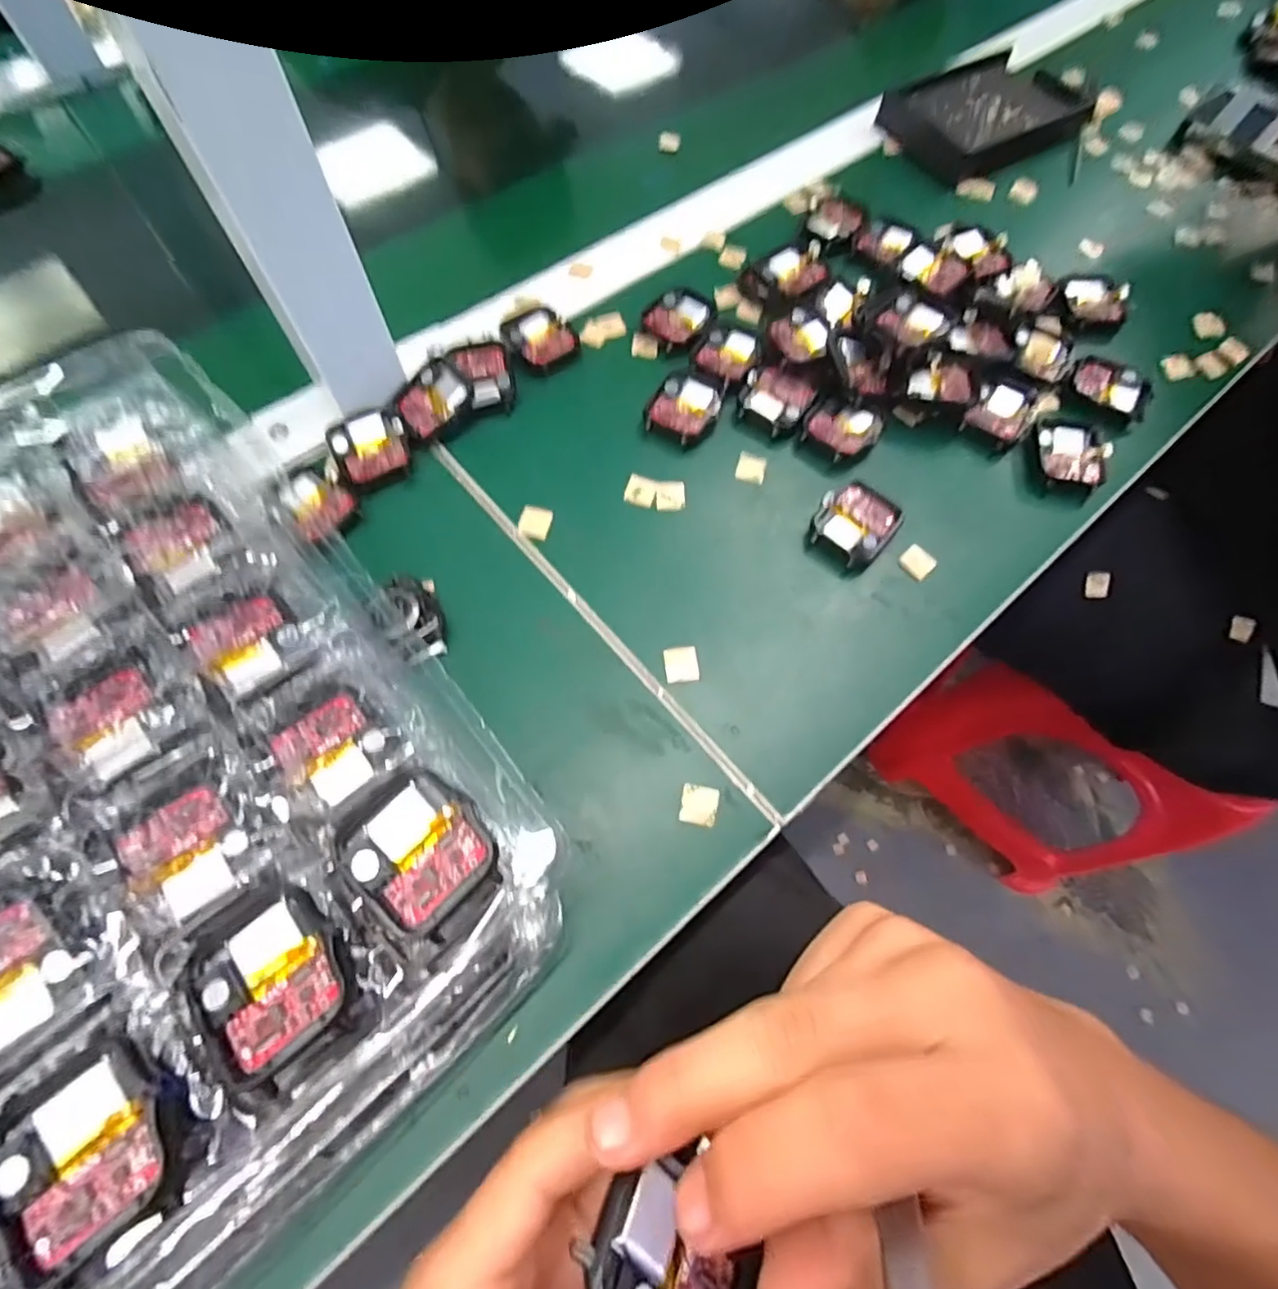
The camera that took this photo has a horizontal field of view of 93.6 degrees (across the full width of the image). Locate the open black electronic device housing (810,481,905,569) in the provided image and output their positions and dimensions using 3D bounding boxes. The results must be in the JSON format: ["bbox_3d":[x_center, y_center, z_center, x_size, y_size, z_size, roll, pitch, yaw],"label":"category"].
[{"bbox_3d":[0.113,-0.064,0.312,0.038,0.012,0.046,39,71,14],"label":"open black electronic device housing"}]

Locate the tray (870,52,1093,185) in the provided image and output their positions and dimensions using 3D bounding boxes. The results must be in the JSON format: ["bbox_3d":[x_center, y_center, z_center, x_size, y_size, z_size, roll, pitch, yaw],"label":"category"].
[{"bbox_3d":[0.265,-0.408,0.460,0.142,0.019,0.107,-35,73,-15],"label":"tray"}]

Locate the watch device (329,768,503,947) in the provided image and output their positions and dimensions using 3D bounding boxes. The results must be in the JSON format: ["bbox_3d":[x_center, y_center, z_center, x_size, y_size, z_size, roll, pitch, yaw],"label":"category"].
[{"bbox_3d":[-0.067,0.064,0.185,0.044,0.014,0.039,40,71,14],"label":"watch device"}]

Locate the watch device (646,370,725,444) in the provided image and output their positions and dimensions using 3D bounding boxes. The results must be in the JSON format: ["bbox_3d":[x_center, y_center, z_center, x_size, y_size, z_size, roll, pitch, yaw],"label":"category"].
[{"bbox_3d":[0.026,-0.135,0.339,0.037,0.007,0.046,22,67,8],"label":"watch device"}]

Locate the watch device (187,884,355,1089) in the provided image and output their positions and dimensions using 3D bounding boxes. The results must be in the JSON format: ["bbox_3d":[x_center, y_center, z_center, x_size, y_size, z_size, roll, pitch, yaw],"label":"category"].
[{"bbox_3d":[-0.104,0.093,0.170,0.038,0.006,0.045,-32,72,-14],"label":"watch device"}]

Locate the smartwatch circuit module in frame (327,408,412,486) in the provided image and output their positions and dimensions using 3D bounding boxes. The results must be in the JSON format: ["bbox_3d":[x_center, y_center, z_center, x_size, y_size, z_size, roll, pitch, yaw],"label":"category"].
[{"bbox_3d":[-0.142,-0.107,0.320,0.038,0.010,0.040,-23,69,-11],"label":"smartwatch circuit module in frame"}]

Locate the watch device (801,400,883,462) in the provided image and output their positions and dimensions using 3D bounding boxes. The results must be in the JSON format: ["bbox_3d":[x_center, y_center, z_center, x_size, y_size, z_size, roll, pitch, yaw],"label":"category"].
[{"bbox_3d":[0.115,-0.121,0.337,0.044,0.009,0.036,-41,73,-17],"label":"watch device"}]

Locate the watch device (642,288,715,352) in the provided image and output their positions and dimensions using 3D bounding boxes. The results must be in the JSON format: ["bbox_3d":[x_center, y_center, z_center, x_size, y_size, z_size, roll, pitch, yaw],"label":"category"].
[{"bbox_3d":[0.026,-0.199,0.368,0.040,0.010,0.044,1,66,-1],"label":"watch device"}]

